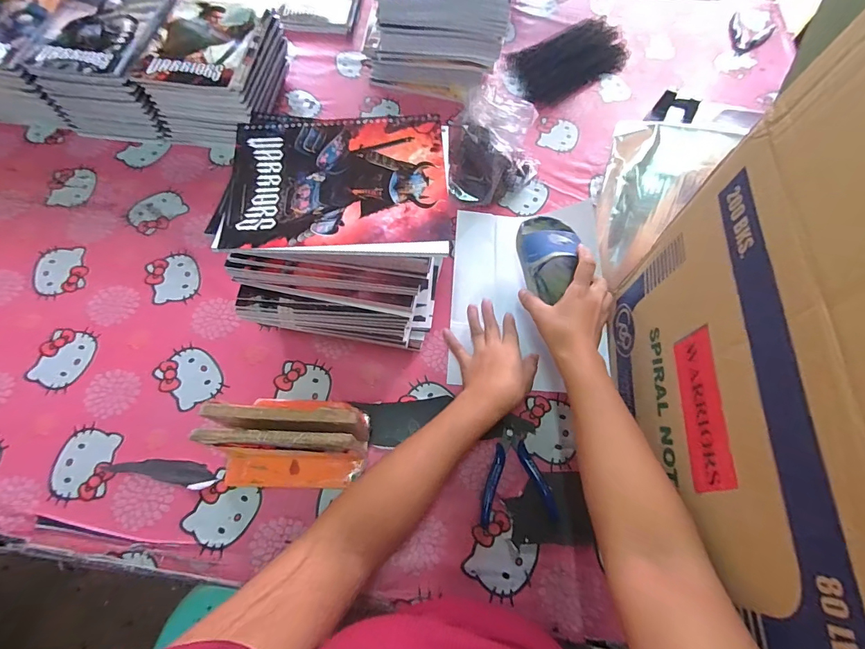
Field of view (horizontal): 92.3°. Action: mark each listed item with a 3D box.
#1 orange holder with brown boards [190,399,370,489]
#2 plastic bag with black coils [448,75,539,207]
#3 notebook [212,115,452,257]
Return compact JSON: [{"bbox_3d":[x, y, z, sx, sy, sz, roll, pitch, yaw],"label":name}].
[{"bbox_3d":[-0.160,0.131,0.453,0.163,0.111,0.089,5,67,2],"label":"orange holder with brown boards"},{"bbox_3d":[0.097,-0.255,0.608,0.142,0.156,0.099,-1,66,-1],"label":"plastic bag with black coils"},{"bbox_3d":[-0.085,-0.131,0.380,0.197,0.007,0.153,1,66,0],"label":"notebook"}]

